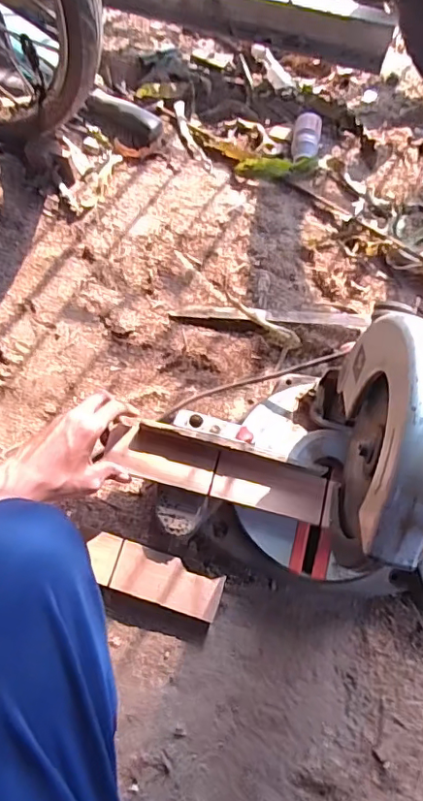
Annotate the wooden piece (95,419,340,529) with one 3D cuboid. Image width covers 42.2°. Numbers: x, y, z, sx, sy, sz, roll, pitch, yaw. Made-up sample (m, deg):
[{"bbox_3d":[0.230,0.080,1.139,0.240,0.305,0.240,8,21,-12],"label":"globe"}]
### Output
[{"bbox_3d":[0.015,0.077,0.611,0.251,0.024,0.062,15,75,2],"label":"wooden piece"}]

